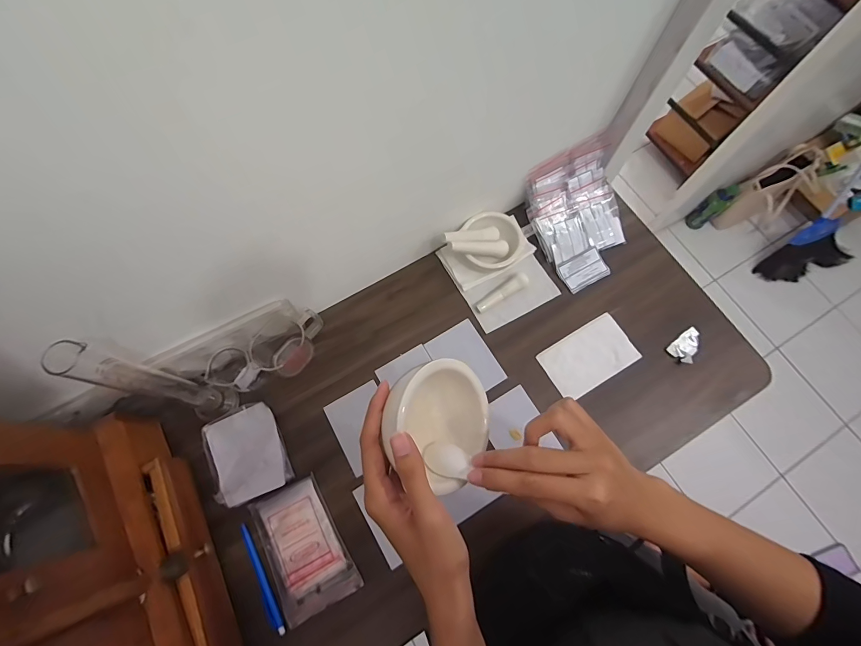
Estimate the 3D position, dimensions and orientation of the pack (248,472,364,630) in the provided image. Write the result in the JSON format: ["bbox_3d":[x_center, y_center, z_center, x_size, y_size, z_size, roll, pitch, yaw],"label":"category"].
[{"bbox_3d":[-0.166,0.290,0.510,0.096,0.016,0.155,-26,73,-9],"label":"pack"}]

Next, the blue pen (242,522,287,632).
[{"bbox_3d":[-0.217,0.329,0.507,0.013,0.010,0.135,-26,73,-9],"label":"blue pen"}]

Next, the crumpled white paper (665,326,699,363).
[{"bbox_3d":[0.399,0.035,0.608,0.057,0.007,0.036,-38,76,-12],"label":"crumpled white paper"}]

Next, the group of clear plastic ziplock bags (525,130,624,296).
[{"bbox_3d":[0.250,-0.177,0.644,0.161,0.042,0.202,-30,97,-8],"label":"group of clear plastic ziplock bags"}]

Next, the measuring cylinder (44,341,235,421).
[{"bbox_3d":[-0.319,0.073,0.452,0.066,0.283,0.046,11,72,3],"label":"measuring cylinder"}]

